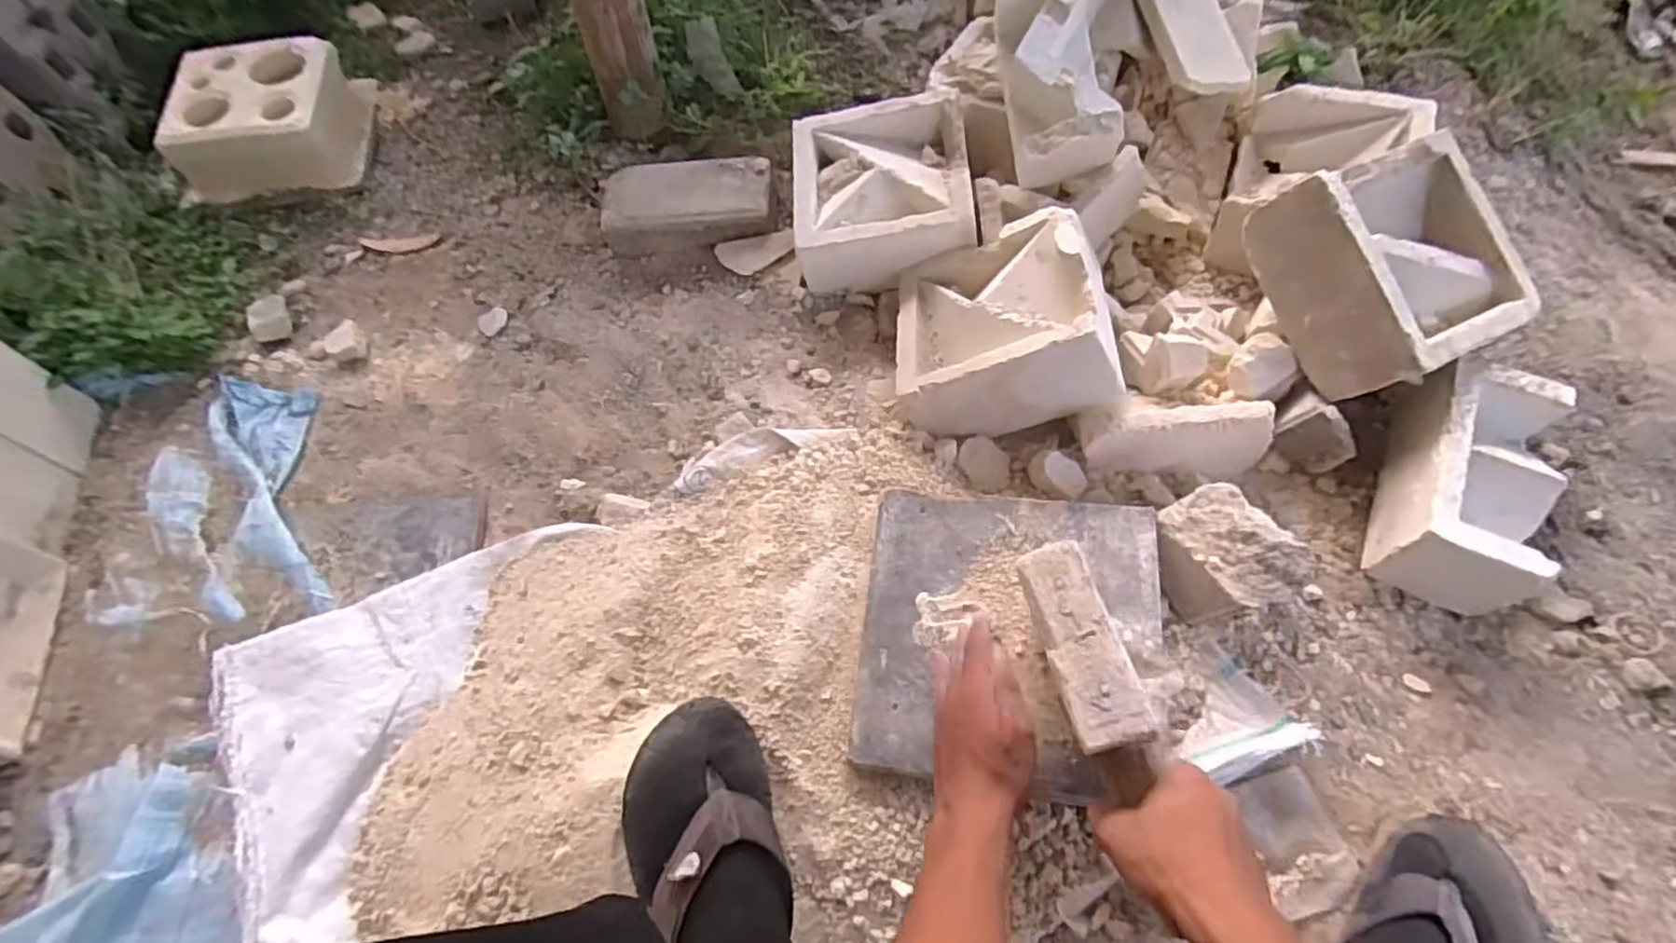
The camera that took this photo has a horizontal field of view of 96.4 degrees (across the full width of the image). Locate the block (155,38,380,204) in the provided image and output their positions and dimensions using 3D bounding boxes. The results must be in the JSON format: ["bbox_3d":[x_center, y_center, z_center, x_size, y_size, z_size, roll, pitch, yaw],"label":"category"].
[{"bbox_3d":[-0.853,-0.531,1.124,0.249,0.113,0.238,-13,62,-1],"label":"block"}]

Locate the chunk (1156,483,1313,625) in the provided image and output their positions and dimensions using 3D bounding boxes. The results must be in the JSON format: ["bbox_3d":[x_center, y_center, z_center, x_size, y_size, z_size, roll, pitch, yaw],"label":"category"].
[{"bbox_3d":[0.334,0.075,0.652,0.077,0.095,0.117,-32,64,-14],"label":"chunk"}]

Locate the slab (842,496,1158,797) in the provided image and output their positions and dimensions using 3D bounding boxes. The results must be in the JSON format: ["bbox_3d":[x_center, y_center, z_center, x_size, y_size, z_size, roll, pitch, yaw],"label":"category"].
[{"bbox_3d":[0.145,0.131,0.625,0.237,0.018,0.245,4,60,10],"label":"slab"}]

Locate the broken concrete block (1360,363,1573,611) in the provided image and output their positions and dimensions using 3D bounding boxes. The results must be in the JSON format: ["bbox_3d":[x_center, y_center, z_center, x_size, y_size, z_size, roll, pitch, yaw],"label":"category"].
[{"bbox_3d":[0.571,0.009,0.674,0.109,0.093,0.201,22,65,15],"label":"broken concrete block"}]

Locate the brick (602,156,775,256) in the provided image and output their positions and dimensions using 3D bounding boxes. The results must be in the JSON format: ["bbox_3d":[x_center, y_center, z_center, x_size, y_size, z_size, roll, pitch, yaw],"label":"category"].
[{"bbox_3d":[-0.191,-0.335,0.960,0.218,0.072,0.105,-4,61,1],"label":"brick"}]

